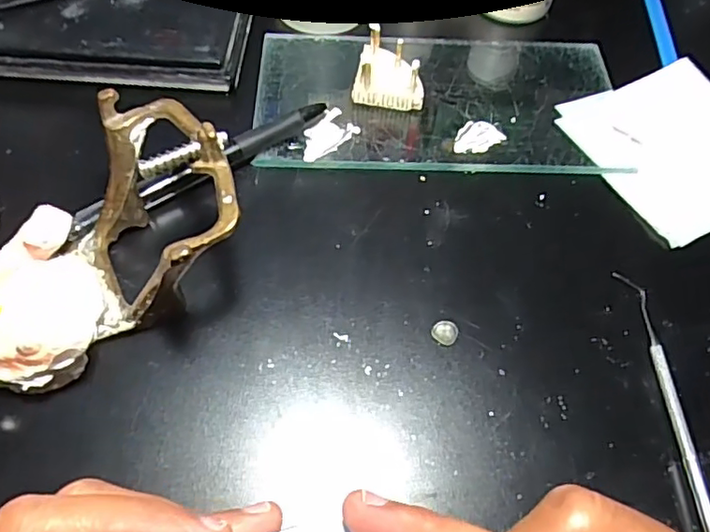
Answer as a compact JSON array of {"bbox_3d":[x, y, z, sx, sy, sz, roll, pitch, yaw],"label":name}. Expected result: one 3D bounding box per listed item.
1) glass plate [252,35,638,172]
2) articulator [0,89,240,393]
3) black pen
[{"bbox_3d":[0.046,-0.094,0.332,0.195,0.005,0.102,1,59,-3],"label":"glass plate"},{"bbox_3d":[-0.139,-0.006,0.235,0.187,0.063,0.107,-10,60,-9],"label":"articulator"},{"bbox_3d":[-0.073,-0.049,0.293,0.135,0.013,0.014,-32,66,-20],"label":"black pen"}]

